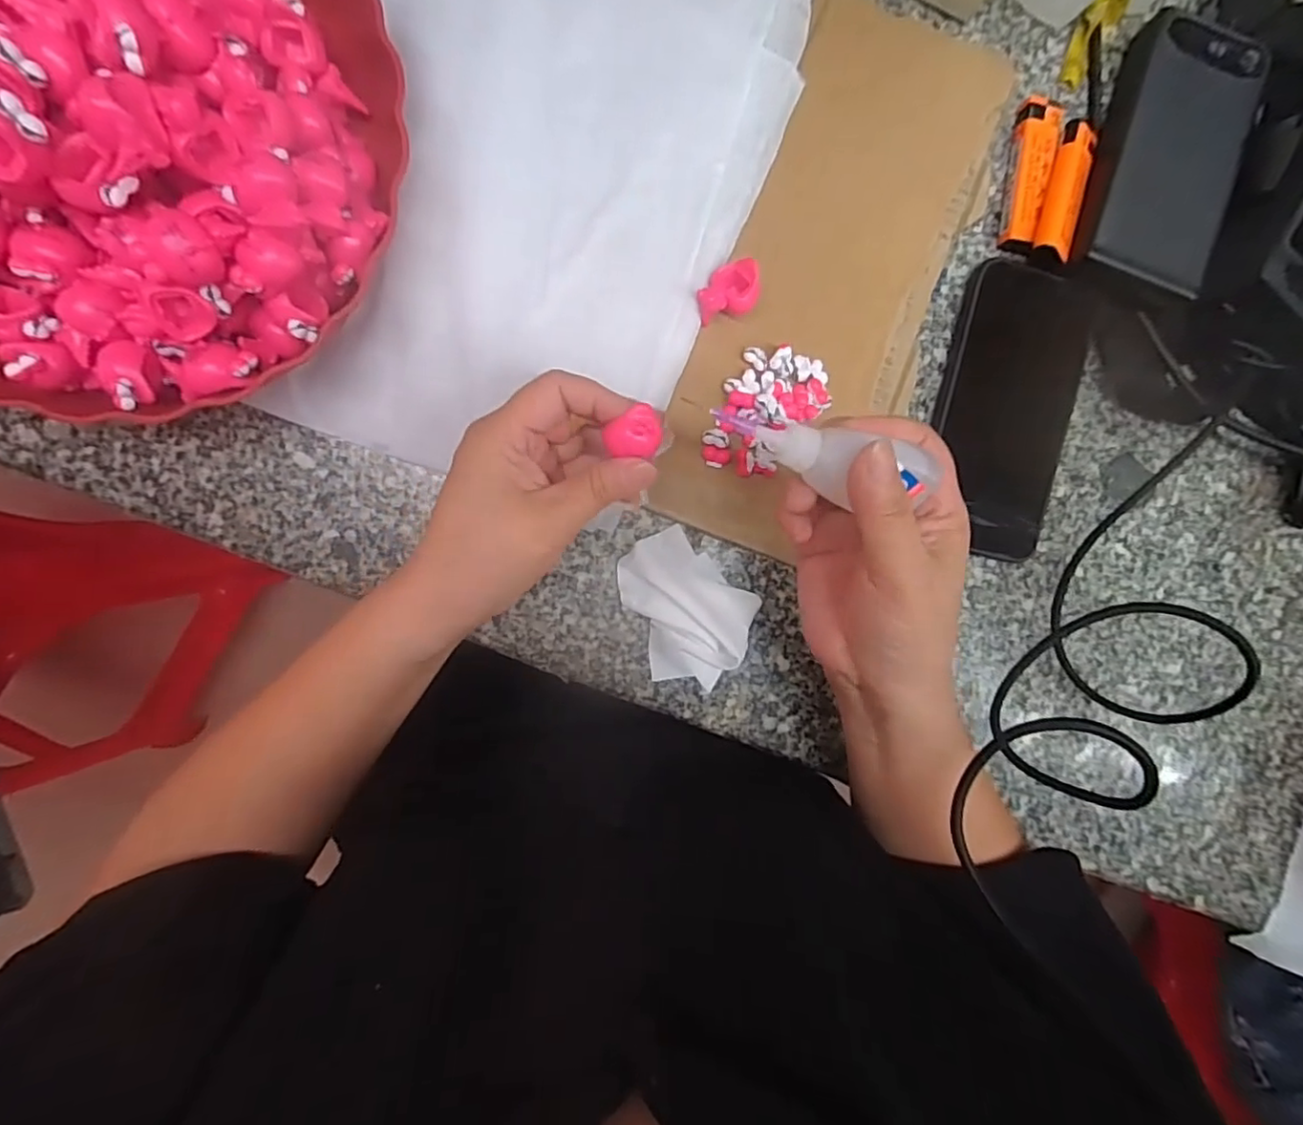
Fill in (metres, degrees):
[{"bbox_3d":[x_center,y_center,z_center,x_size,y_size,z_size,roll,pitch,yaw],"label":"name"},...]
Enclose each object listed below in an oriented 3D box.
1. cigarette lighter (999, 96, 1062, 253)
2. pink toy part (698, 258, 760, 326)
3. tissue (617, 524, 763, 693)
[{"bbox_3d":[0.216,-0.221,0.352,0.021,0.016,0.087,8,93,-9],"label":"cigarette lighter"},{"bbox_3d":[0.039,-0.140,0.319,0.031,0.016,0.025,-14,96,-7],"label":"pink toy part"},{"bbox_3d":[0.016,0.027,0.336,0.082,0.026,0.068,40,88,-9],"label":"tissue"}]

